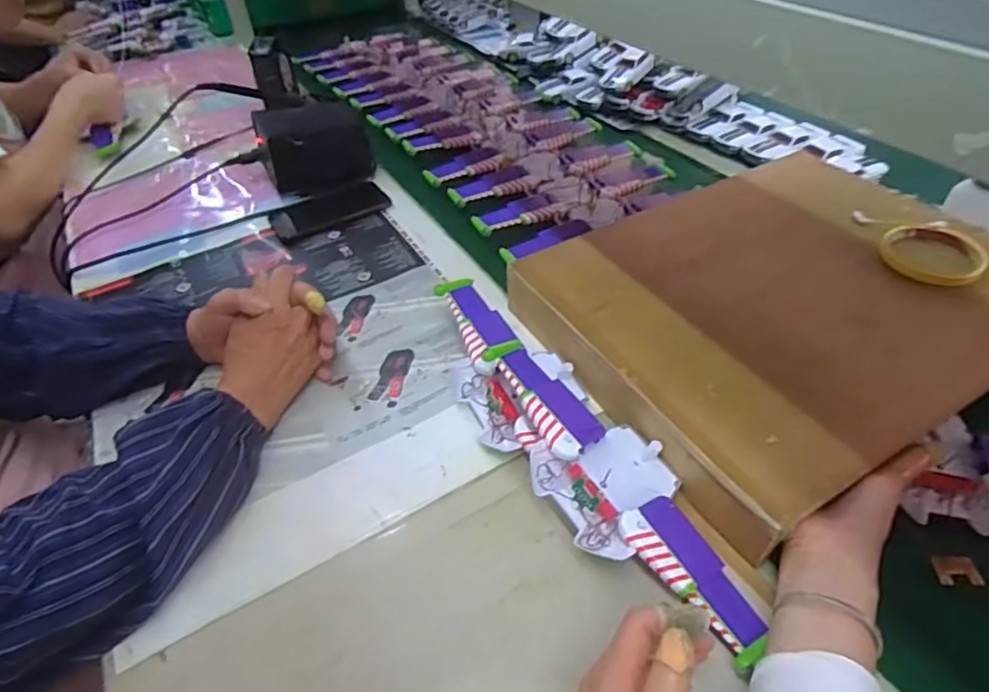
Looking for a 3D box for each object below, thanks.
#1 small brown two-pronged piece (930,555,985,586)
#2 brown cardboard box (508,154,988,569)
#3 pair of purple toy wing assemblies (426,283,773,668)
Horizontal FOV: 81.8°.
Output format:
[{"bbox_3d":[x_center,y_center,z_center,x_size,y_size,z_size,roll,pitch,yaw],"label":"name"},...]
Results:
[{"bbox_3d":[0.329,0.159,0.405,0.024,0.012,0.021,3,45,9],"label":"small brown two-pronged piece"},{"bbox_3d":[0.286,-0.049,0.568,0.441,0.058,0.351,-25,48,-19],"label":"brown cardboard box"},{"bbox_3d":[0.056,0.068,0.483,0.105,0.056,0.411,-25,48,-18],"label":"pair of purple toy wing assemblies"}]

